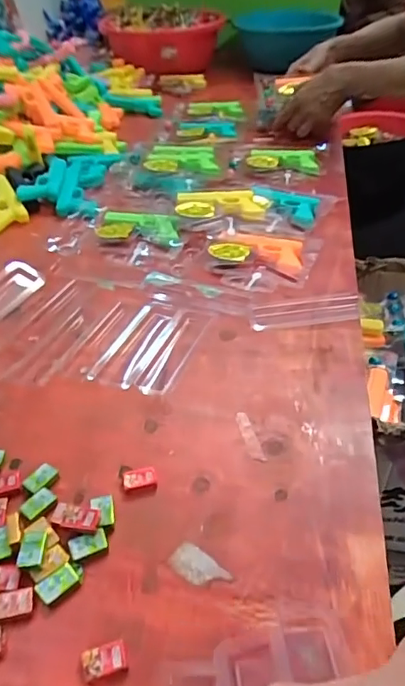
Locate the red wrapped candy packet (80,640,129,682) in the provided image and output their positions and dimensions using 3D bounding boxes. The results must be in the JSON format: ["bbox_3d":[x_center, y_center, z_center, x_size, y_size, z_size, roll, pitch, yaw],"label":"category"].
[{"bbox_3d":[-0.060,0.192,0.321,0.027,0.007,0.018,-11,41,-10],"label":"red wrapped candy packet"}]

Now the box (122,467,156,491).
[{"bbox_3d":[-0.050,0.109,0.419,0.026,0.010,0.016,-8,41,-6],"label":"box"}]

